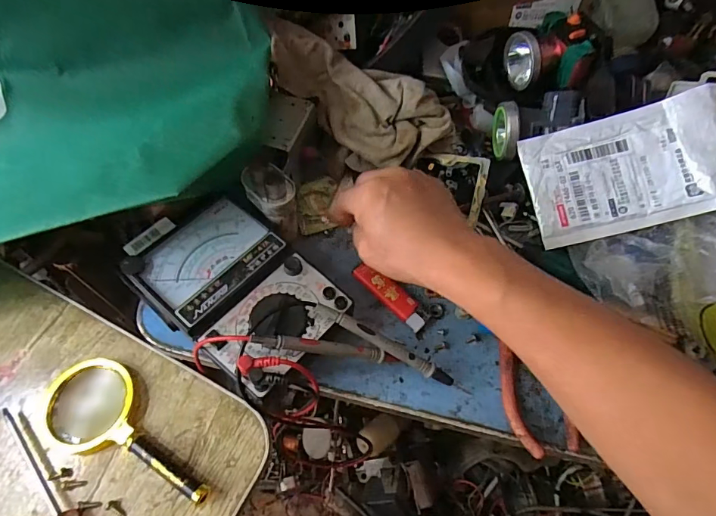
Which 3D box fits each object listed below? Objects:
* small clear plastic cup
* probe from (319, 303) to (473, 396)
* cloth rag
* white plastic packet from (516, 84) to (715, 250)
[{"bbox_3d":[-0.076,-0.049,0.393,0.041,0.075,0.050,-23,63,-12],"label":"small clear plastic cup"},{"bbox_3d":[0.030,0.074,0.349,0.143,0.018,0.015,31,66,-8],"label":"probe"},{"bbox_3d":[-0.001,-0.161,0.432,0.211,0.068,0.096,34,69,5],"label":"cloth rag"},{"bbox_3d":[0.240,-0.079,0.383,0.160,0.014,0.107,-15,81,15],"label":"white plastic packet"}]

